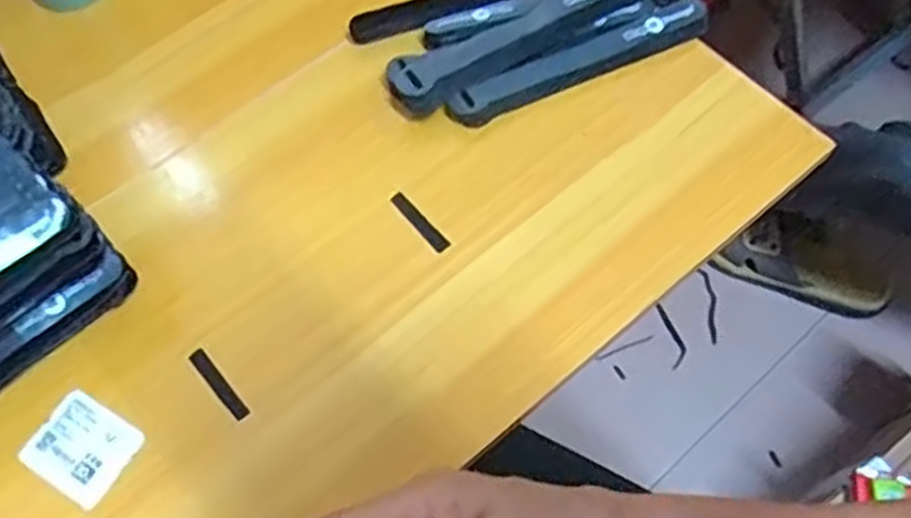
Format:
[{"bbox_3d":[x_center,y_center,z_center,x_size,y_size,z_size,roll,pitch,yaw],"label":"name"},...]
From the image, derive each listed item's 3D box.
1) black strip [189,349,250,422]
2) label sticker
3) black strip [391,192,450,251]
[{"bbox_3d":[-0.143,0.076,0.473,0.009,0.004,0.055,-38,68,-16],"label":"black strip"},{"bbox_3d":[-0.219,0.110,0.460,0.059,0.004,0.050,29,68,15],"label":"label sticker"},{"bbox_3d":[-0.024,-0.024,0.516,0.009,0.004,0.052,-37,68,-16],"label":"black strip"}]

